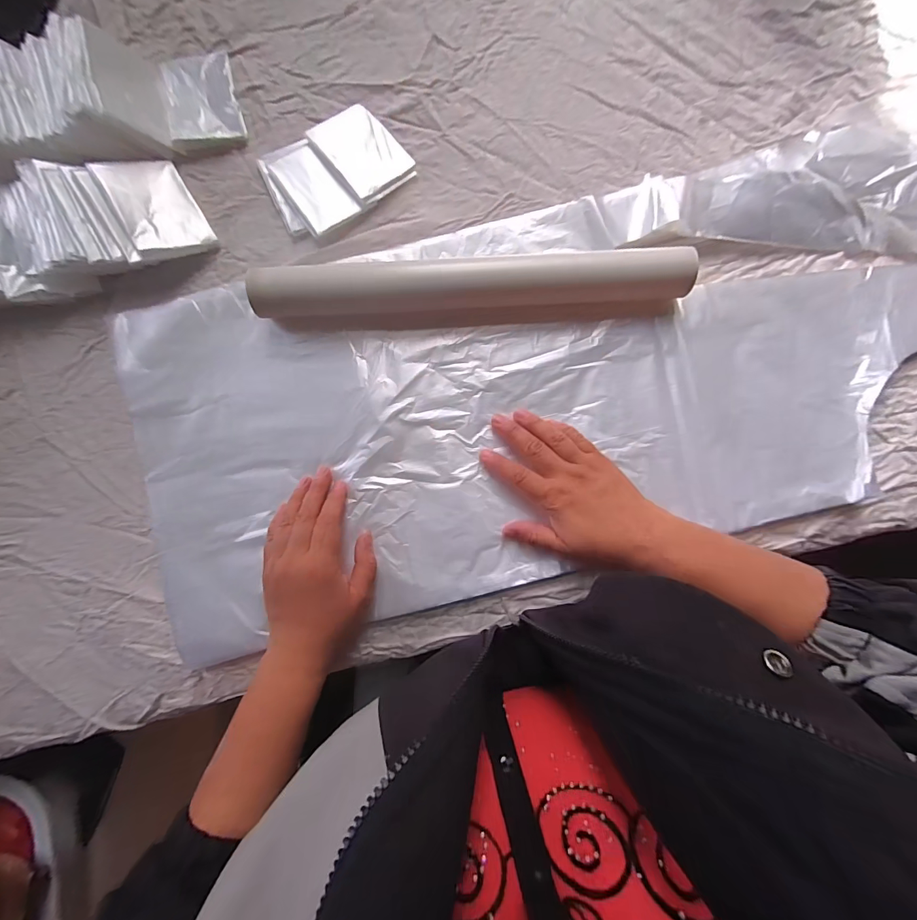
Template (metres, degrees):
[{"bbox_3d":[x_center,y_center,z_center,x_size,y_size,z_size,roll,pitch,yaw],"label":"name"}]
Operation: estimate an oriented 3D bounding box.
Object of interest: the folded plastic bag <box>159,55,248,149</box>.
[{"bbox_3d":[-0.239,-0.337,0.374,0.061,0.014,0.089,-13,85,0],"label":"folded plastic bag"}]

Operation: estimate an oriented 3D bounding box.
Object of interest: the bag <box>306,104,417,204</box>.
[{"bbox_3d":[-0.090,-0.287,0.373,0.062,0.012,0.091,-40,85,-2],"label":"bag"}]

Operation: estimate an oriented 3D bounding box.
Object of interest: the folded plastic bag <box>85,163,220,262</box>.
[{"bbox_3d":[-0.266,-0.223,0.355,0.063,0.009,0.083,-30,93,-25],"label":"folded plastic bag"}]

